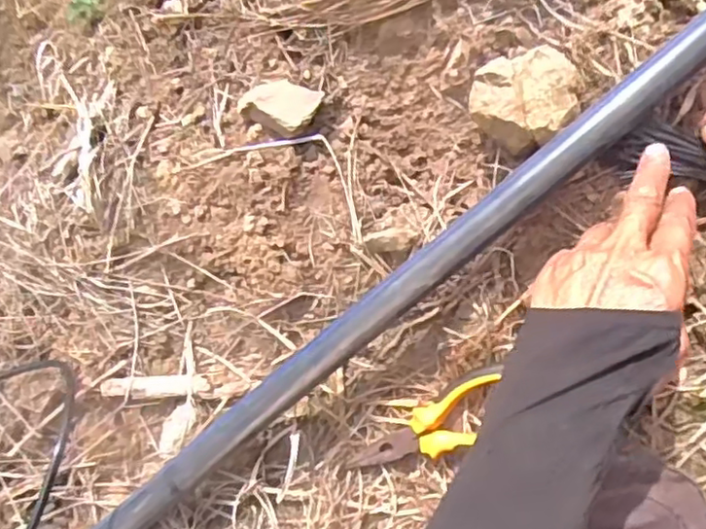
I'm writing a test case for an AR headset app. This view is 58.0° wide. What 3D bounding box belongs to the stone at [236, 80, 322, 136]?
[{"bbox_3d":[-0.057,-0.124,0.498,0.065,0.046,0.040,21,98,5],"label":"stone"}]

